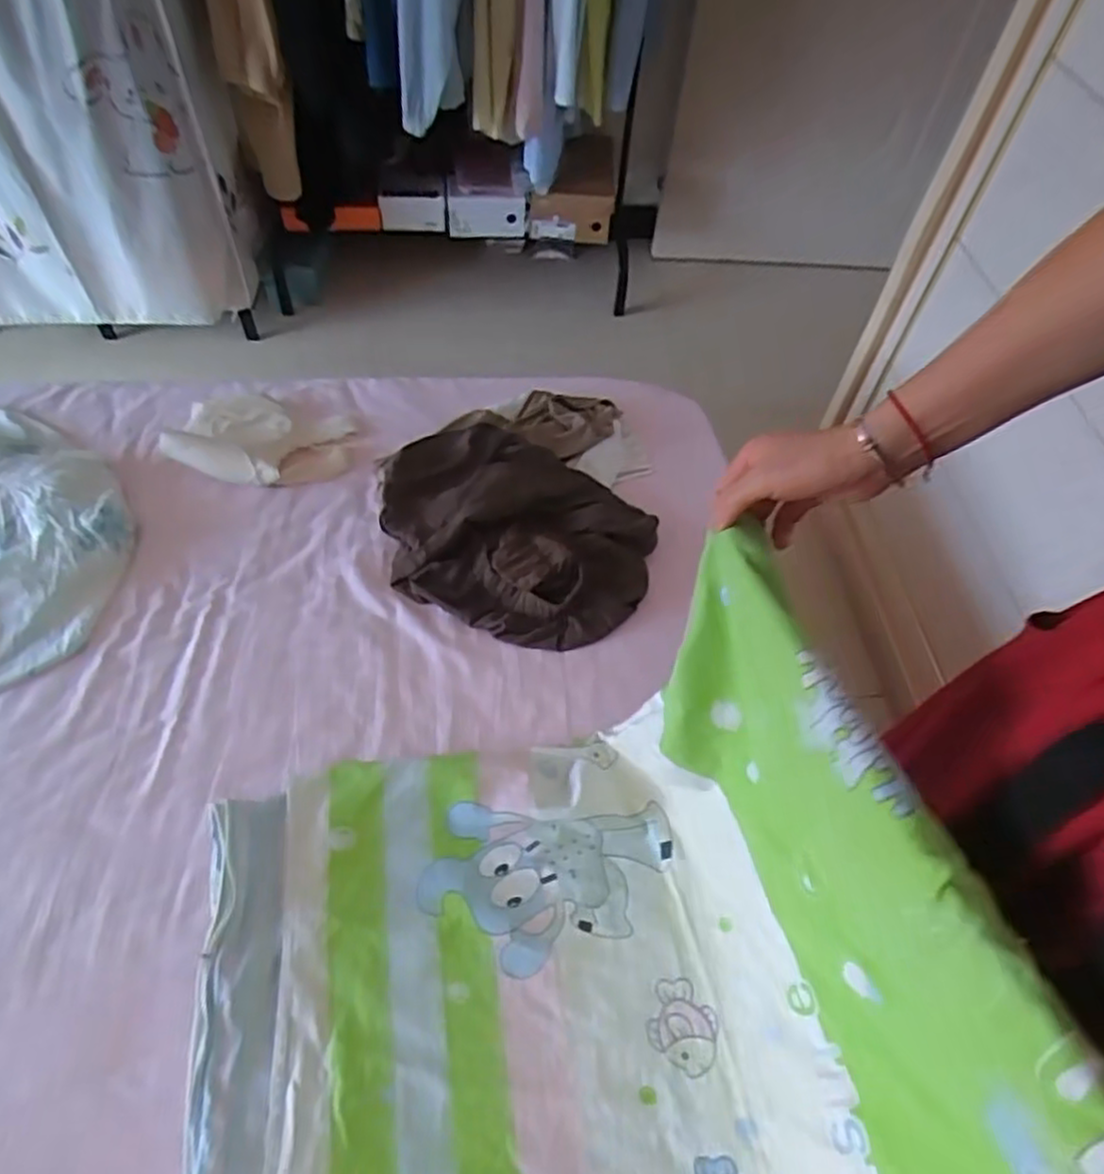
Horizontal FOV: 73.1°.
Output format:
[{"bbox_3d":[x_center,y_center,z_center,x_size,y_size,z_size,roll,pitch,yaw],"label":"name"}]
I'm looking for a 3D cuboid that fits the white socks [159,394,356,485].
[{"bbox_3d":[-0.398,-0.209,1.022,0.226,0.056,0.159,2,55,-3],"label":"white socks"}]

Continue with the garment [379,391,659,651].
[{"bbox_3d":[-0.044,-0.106,0.976,0.344,0.058,0.404,-9,56,-10],"label":"garment"}]

